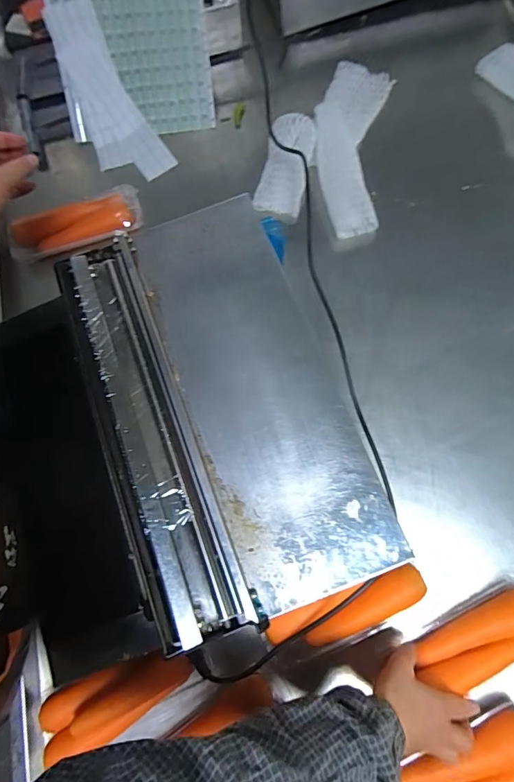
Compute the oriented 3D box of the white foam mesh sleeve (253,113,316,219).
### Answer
[{"bbox_3d":[0.051,-0.403,0.723,0.090,0.047,0.168,17,103,6],"label":"white foam mesh sleeve"}]

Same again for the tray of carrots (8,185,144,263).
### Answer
[{"bbox_3d":[-0.327,-0.299,0.736,0.230,0.041,0.103,-16,75,1],"label":"tray of carrots"}]

